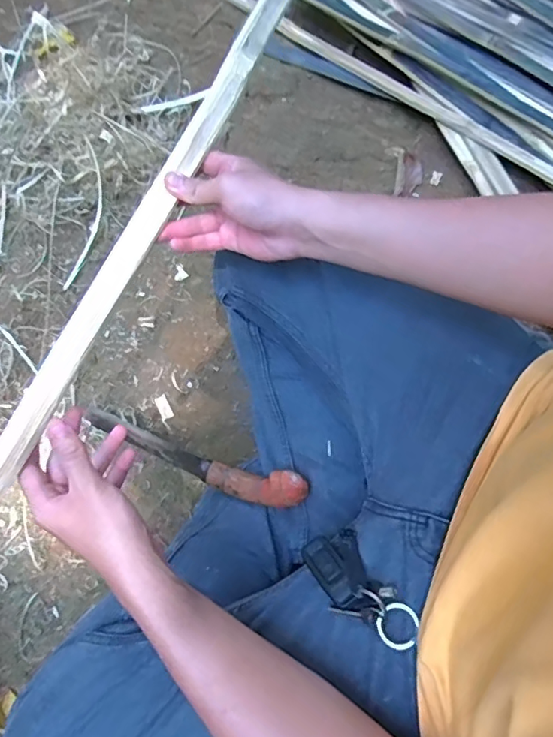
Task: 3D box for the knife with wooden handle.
[{"bbox_3d":[-0.112,0.101,0.638,0.335,0.034,0.042,15,70,33],"label":"knife with wooden handle"}]

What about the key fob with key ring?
[{"bbox_3d":[0.067,0.178,0.441,0.051,0.025,0.115,-39,45,-13],"label":"key fob with key ring"}]

